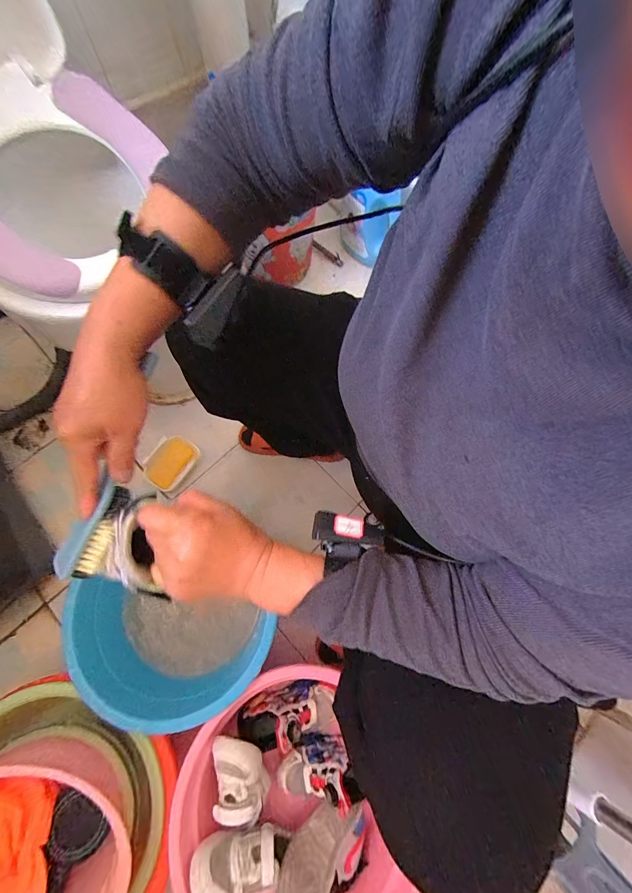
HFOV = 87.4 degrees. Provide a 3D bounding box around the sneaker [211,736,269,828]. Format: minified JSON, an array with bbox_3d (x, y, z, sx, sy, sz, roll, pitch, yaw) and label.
[{"bbox_3d":[-0.120,0.515,0.516,0.079,0.062,0.126,-5,73,-3],"label":"sneaker"}]

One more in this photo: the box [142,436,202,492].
[{"bbox_3d":[-0.331,0.034,0.752,0.085,0.035,0.120,29,74,8],"label":"box"}]

